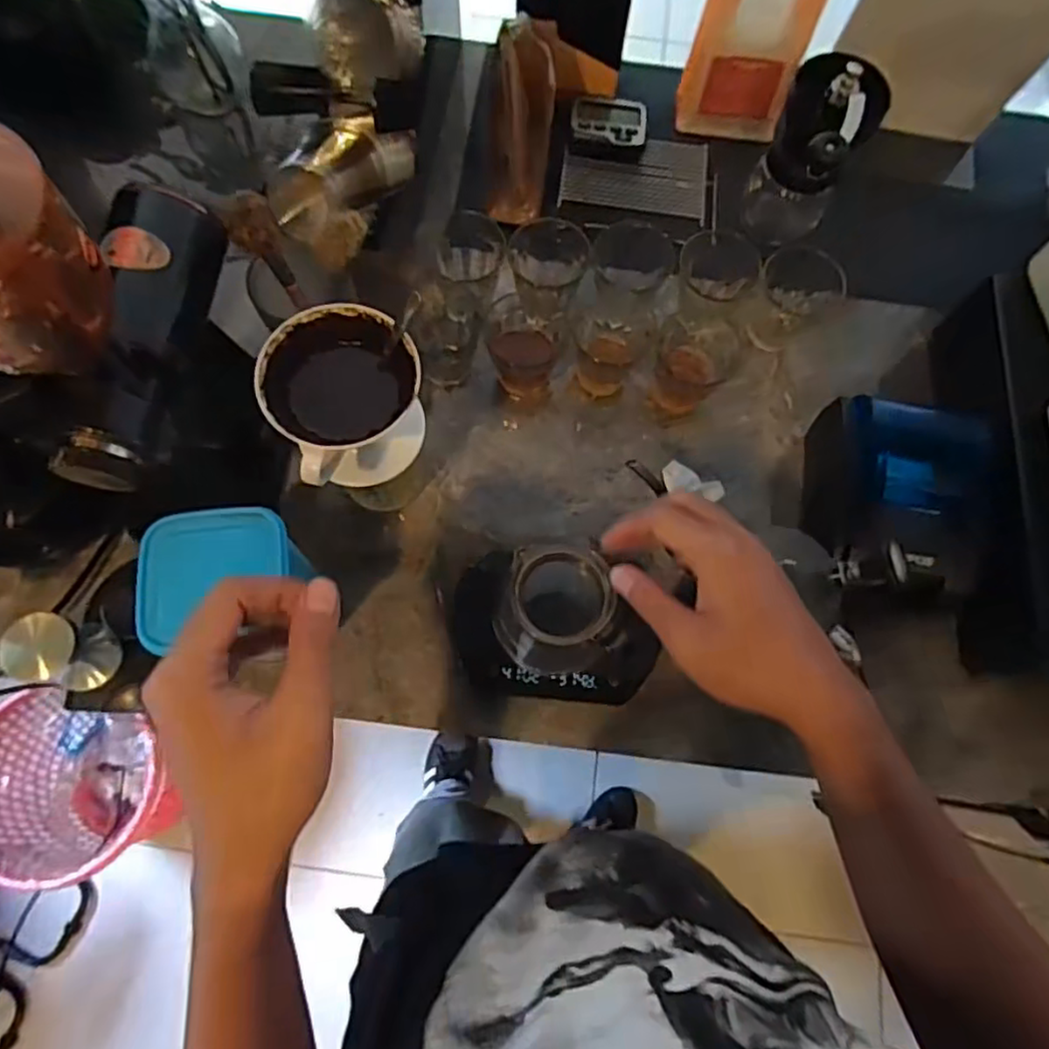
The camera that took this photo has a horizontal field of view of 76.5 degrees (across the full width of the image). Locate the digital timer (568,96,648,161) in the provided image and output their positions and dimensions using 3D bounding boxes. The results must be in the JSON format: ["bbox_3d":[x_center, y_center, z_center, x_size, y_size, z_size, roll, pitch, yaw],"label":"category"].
[{"bbox_3d":[0.087,-0.409,0.687,0.078,0.022,0.055,4,73,-1],"label":"digital timer"}]

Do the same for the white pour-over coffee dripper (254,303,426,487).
[{"bbox_3d":[-0.138,-0.096,0.520,0.111,0.095,0.106,1,74,-2],"label":"white pour-over coffee dripper"}]

